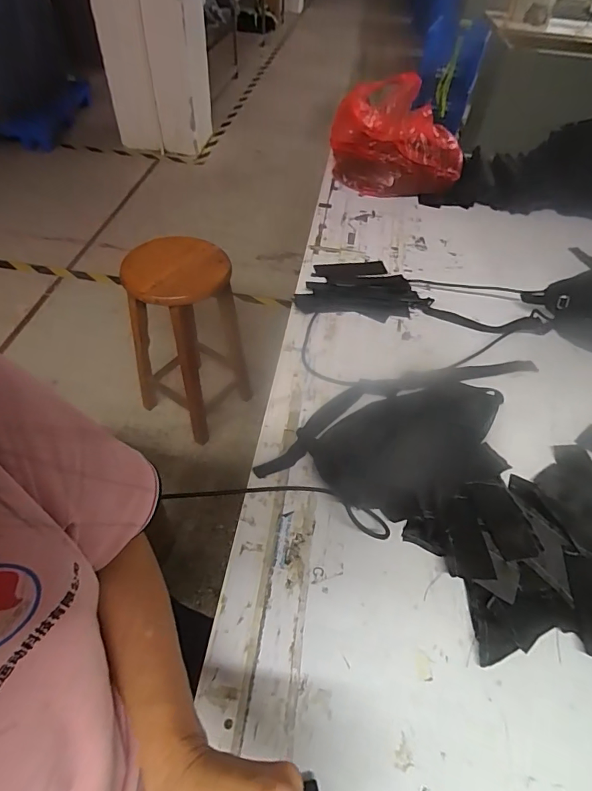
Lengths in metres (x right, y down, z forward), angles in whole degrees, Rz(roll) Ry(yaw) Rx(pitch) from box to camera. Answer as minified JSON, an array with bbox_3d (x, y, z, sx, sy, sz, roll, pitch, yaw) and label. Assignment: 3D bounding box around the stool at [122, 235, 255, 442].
[{"bbox_3d":[-0.317,-0.182,1.360,0.291,0.541,0.340,29,54,18],"label":"stool"}]

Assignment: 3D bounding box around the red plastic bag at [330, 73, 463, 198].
[{"bbox_3d":[0.261,-0.646,1.094,0.319,0.210,0.206,2,49,-4],"label":"red plastic bag"}]

